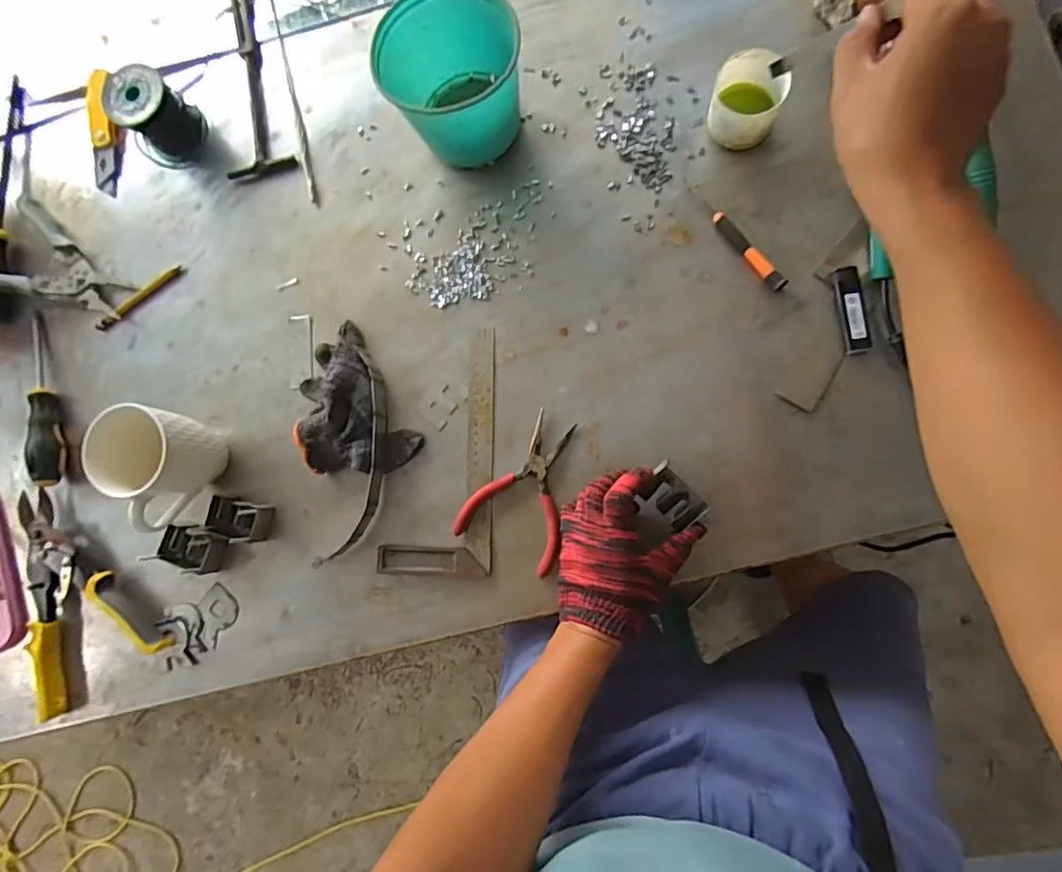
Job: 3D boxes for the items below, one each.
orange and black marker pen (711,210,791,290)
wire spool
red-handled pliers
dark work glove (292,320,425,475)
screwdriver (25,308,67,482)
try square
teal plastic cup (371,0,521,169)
[{"bbox_3d":[0.210,-0.178,0.534,0.015,0.011,0.096,-40,81,2],"label":"orange and black marker pen"},{"bbox_3d":[-0.414,-0.355,0.604,0.071,0.068,0.068,35,90,9],"label":"wire spool"},{"bbox_3d":[0.001,0.051,0.538,0.101,0.014,0.143,27,88,9],"label":"red-handled pliers"},{"bbox_3d":[-0.194,-0.026,0.561,0.109,0.039,0.157,-33,82,3],"label":"dark work glove"},{"bbox_3d":[-0.546,-0.041,0.608,0.031,0.030,0.196,-15,83,5],"label":"screwdriver"},{"bbox_3d":[-0.093,0.015,0.558,0.112,0.009,0.247,0,85,7],"label":"try square"},{"bbox_3d":[-0.073,-0.347,0.542,0.127,0.104,0.130,-1,84,7],"label":"teal plastic cup"}]

